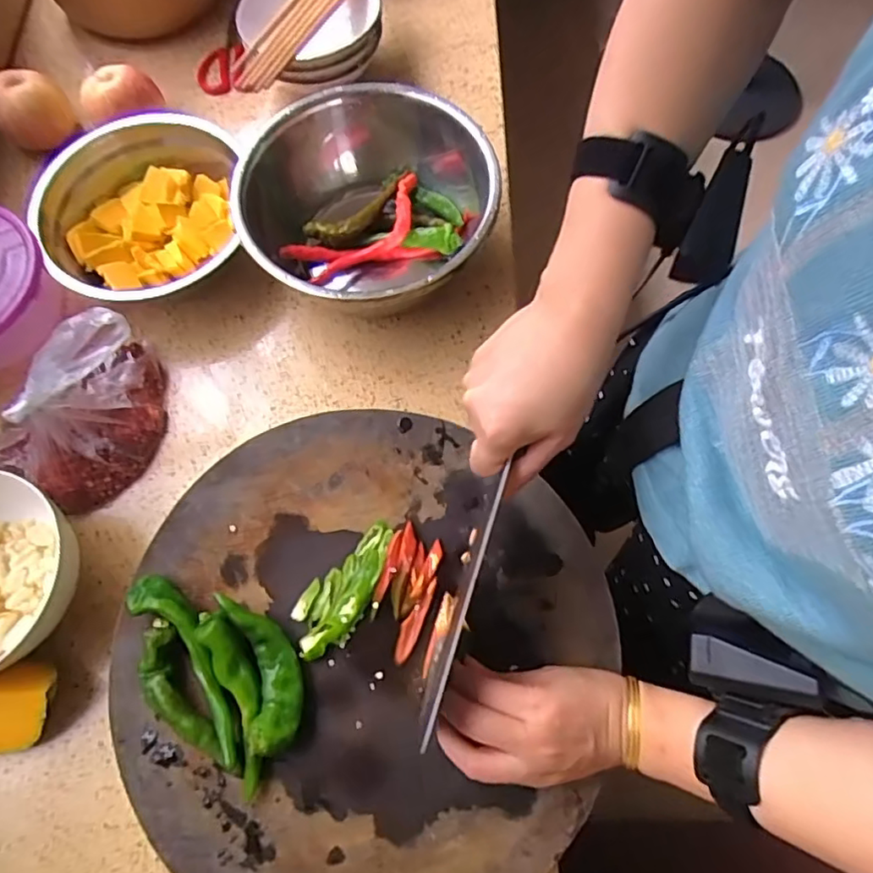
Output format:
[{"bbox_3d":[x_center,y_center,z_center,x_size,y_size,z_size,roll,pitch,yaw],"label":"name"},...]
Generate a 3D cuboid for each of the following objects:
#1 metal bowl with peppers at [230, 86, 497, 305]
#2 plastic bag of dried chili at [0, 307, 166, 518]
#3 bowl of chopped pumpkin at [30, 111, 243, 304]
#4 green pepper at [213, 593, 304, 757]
[{"bbox_3d":[-0.069,-0.209,0.568,0.235,0.103,0.238,0,70,1],"label":"metal bowl with peppers"},{"bbox_3d":[-0.298,-0.023,0.487,0.090,0.138,0.147,41,76,14],"label":"plastic bag of dried chili"},{"bbox_3d":[-0.286,-0.209,0.589,0.183,0.075,0.204,-16,70,-4],"label":"bowl of chopped pumpkin"},{"bbox_3d":[-0.119,0.163,0.423,0.038,0.032,0.108,-19,71,-5],"label":"green pepper"}]

